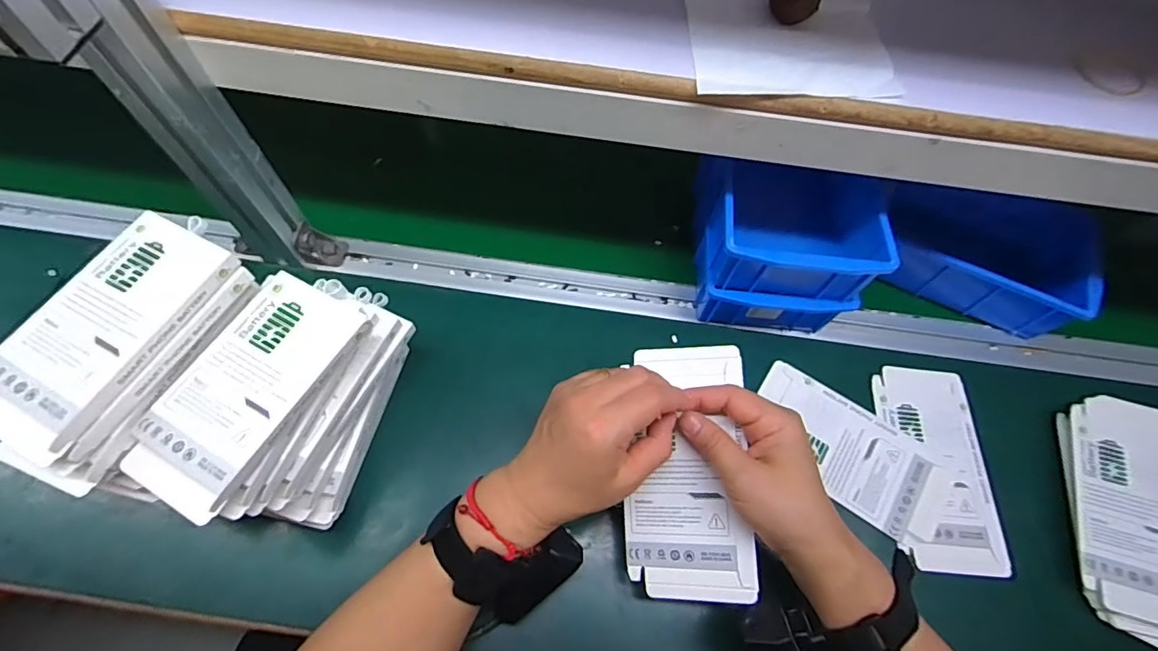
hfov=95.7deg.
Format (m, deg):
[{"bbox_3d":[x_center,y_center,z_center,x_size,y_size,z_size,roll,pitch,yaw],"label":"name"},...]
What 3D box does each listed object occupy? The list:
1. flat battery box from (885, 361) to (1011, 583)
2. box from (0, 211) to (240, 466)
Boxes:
[{"bbox_3d":[0.317,0.121,0.458,0.078,0.008,0.173,6,62,0],"label":"flat battery box"},{"bbox_3d":[-0.293,0.000,0.321,0.077,0.015,0.149,27,64,10],"label":"box"}]

